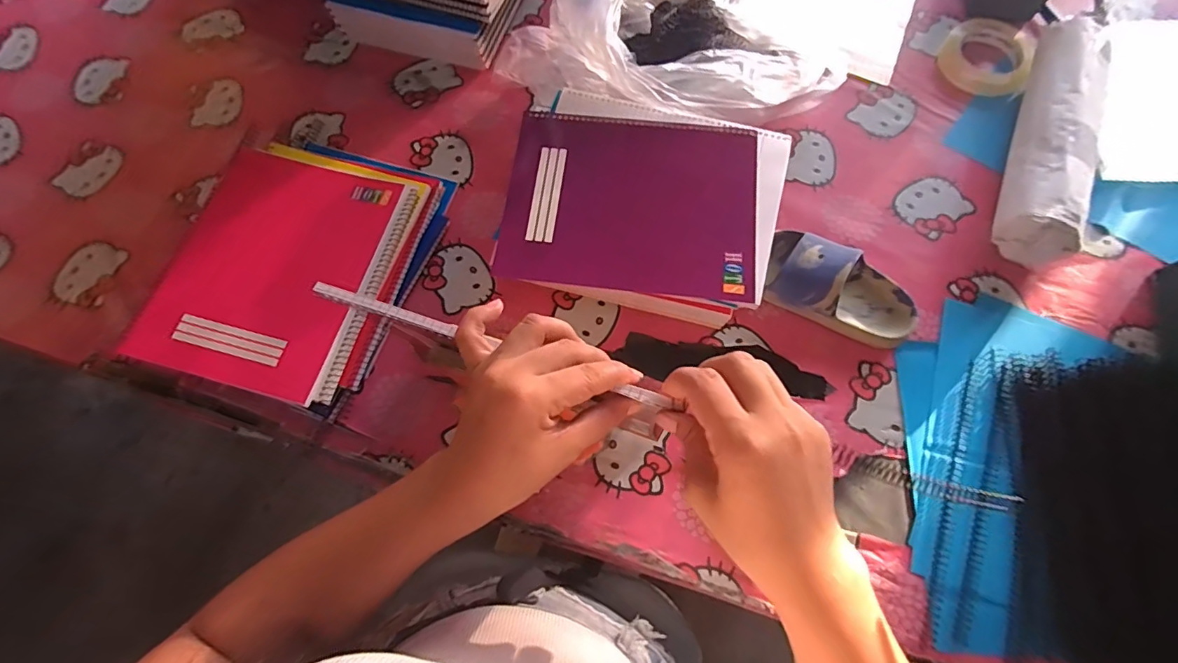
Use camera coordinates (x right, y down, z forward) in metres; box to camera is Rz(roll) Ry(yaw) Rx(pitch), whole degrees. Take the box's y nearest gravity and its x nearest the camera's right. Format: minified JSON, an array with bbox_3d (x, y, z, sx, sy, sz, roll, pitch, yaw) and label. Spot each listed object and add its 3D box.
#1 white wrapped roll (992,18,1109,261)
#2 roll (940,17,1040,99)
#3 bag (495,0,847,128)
[{"bbox_3d":[0.513,-0.215,0.553,0.070,0.076,0.307,23,73,10],"label":"white wrapped roll"},{"bbox_3d":[0.501,-0.346,0.631,0.099,0.034,0.099,-1,70,2],"label":"roll"},{"bbox_3d":[0.106,-0.333,0.583,0.358,0.110,0.223,23,73,10],"label":"bag"}]

